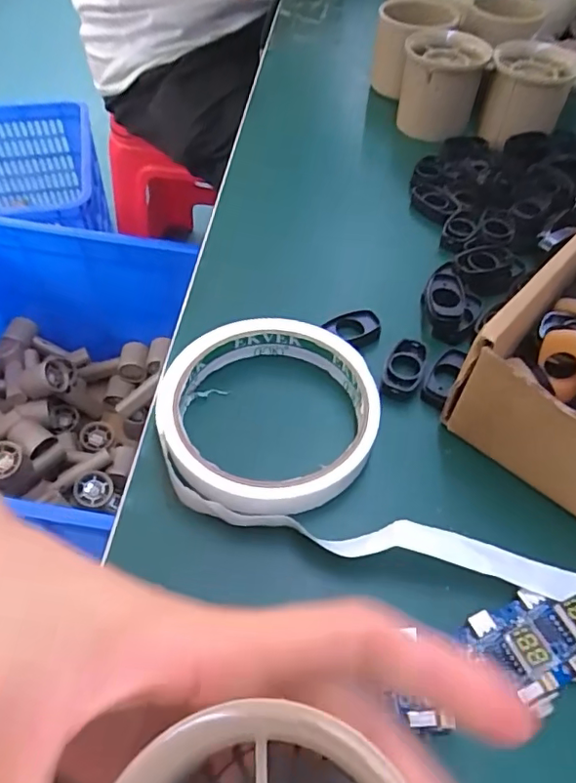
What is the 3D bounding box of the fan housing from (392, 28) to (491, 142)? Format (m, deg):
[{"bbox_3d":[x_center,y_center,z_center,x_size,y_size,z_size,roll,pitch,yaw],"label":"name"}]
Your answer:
[{"bbox_3d":[0.106,-0.215,0.390,0.054,0.045,0.053,15,53,8],"label":"fan housing"}]

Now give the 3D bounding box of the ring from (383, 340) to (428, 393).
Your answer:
[{"bbox_3d":[0.055,-0.012,0.262,0.017,0.006,0.031,21,55,13],"label":"ring"}]

